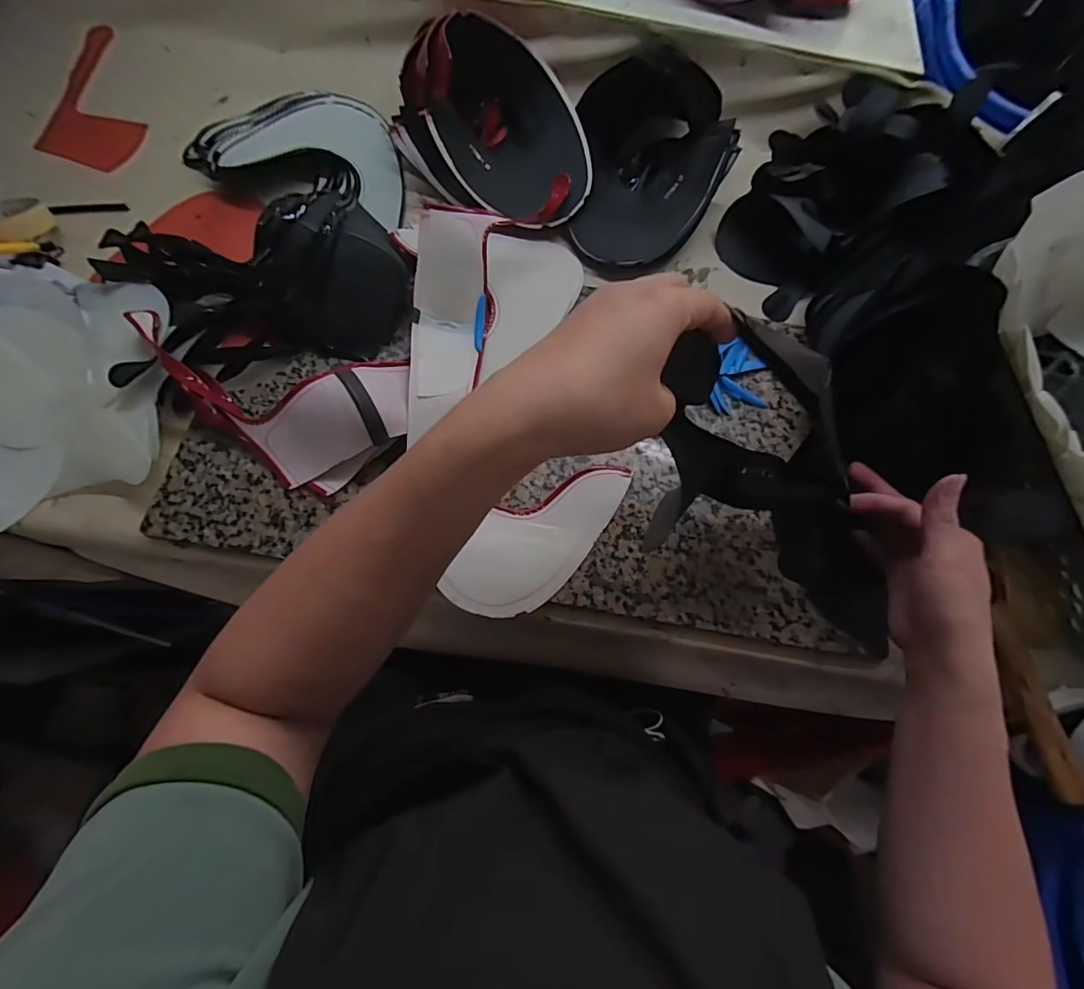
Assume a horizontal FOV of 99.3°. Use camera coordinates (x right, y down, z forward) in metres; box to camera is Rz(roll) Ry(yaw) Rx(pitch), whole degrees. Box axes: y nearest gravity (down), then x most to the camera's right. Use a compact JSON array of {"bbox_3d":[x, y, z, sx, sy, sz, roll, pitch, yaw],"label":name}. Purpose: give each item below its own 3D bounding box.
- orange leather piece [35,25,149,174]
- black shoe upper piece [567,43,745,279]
[{"bbox_3d":[-0.536,-0.496,0.568,0.119,0.008,0.253,0,74,2],"label":"orange leather piece"},{"bbox_3d":[0.126,-0.387,0.521,0.171,0.091,0.258,9,71,-2],"label":"black shoe upper piece"}]

